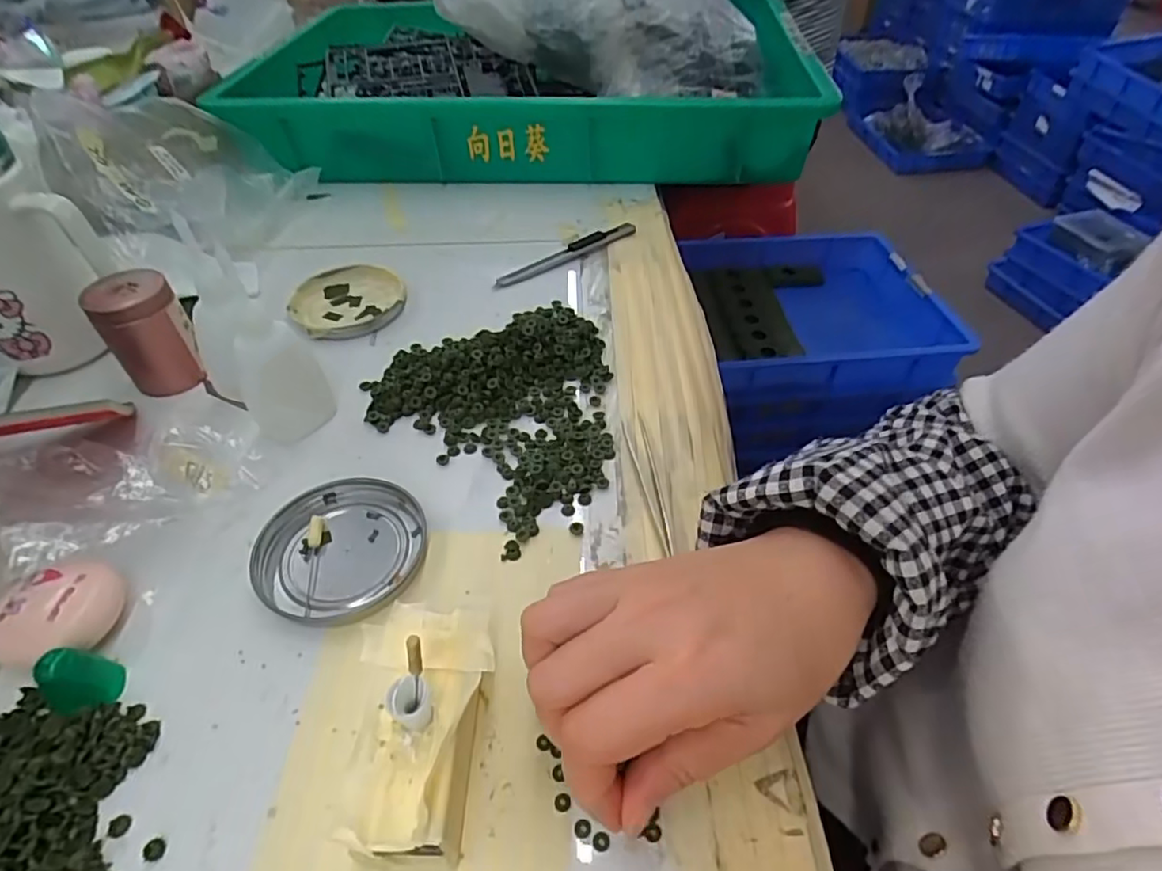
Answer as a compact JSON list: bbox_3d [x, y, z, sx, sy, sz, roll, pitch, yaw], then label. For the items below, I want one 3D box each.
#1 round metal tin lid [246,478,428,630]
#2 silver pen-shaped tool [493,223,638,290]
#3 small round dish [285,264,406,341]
[{"bbox_3d":[-0.117,0.054,0.302,0.075,0.008,0.076,0,46,0],"label":"round metal tin lid"},{"bbox_3d":[-0.010,-0.144,0.488,0.132,0.012,0.015,-27,52,-24],"label":"silver pen-shaped tool"},{"bbox_3d":[-0.168,-0.097,0.448,0.078,0.010,0.077,0,46,0],"label":"small round dish"}]

